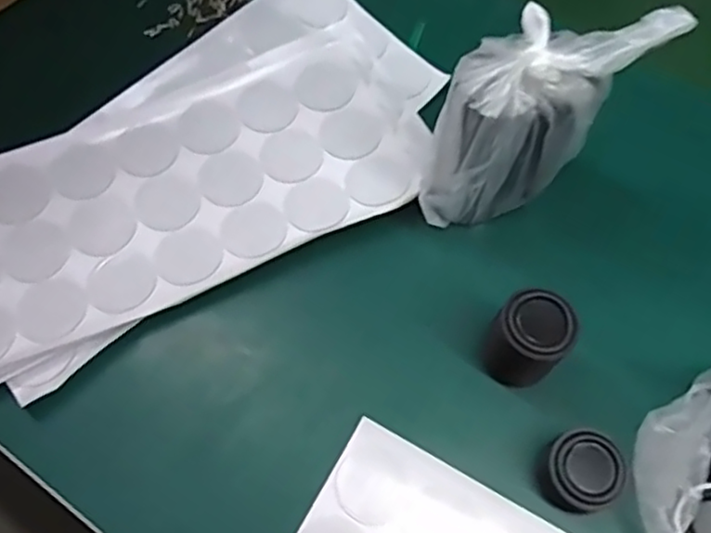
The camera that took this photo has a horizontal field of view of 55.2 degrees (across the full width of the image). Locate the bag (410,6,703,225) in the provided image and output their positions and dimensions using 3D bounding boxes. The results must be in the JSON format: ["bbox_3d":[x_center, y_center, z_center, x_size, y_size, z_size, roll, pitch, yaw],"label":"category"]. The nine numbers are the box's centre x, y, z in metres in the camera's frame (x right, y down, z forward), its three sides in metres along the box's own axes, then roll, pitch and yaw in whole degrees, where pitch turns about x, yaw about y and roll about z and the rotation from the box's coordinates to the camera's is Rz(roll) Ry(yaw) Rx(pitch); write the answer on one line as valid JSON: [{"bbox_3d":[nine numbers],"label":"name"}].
[{"bbox_3d":[0.093,-0.078,0.373,0.123,0.126,0.057,-32,72,-13],"label":"bag"}]

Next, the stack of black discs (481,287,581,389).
[{"bbox_3d":[0.092,0.039,0.362,0.042,0.059,0.038,34,72,12],"label":"stack of black discs"}]

